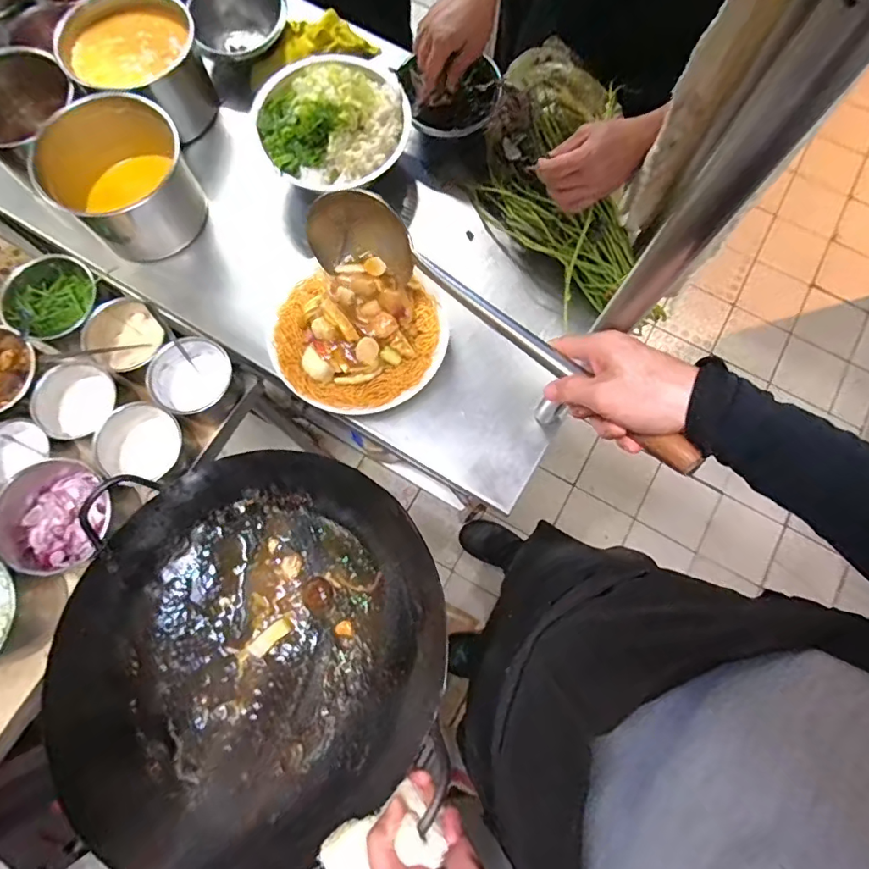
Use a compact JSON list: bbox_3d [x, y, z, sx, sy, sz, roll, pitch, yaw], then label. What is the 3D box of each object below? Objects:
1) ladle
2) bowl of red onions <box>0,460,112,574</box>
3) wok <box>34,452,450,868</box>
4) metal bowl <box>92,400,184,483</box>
[{"bbox_3d":[0.030,-0.115,0.524,0.088,0.099,0.513,-39,57,-9],"label":"ladle"},{"bbox_3d":[-0.538,0.104,0.715,0.148,0.064,0.160,-35,79,-8],"label":"bowl of red onions"},{"bbox_3d":[-0.214,0.238,0.593,0.432,0.150,0.436,-5,63,1],"label":"wok"},{"bbox_3d":[-0.443,0.009,0.738,0.124,0.065,0.103,6,77,1],"label":"metal bowl"}]

